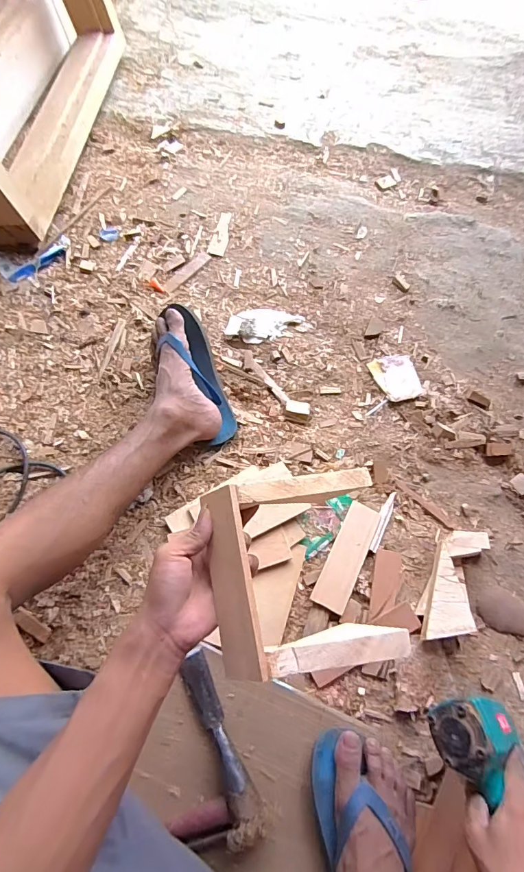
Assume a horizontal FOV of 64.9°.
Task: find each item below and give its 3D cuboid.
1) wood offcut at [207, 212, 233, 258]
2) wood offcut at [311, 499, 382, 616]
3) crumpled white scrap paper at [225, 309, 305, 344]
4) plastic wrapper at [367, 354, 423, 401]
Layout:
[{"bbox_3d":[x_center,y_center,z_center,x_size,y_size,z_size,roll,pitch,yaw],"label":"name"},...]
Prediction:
[{"bbox_3d":[-0.087,-0.433,0.879,0.034,0.006,0.118,10,65,2],"label":"wood offcut"},{"bbox_3d":[0.127,0.175,0.608,0.049,0.020,0.163,26,66,9],"label":"wood offcut"},{"bbox_3d":[0.005,-0.214,0.791,0.139,0.018,0.084,8,65,1],"label":"crumpled white scrap paper"},{"bbox_3d":[0.245,-0.107,0.748,0.080,0.012,0.097,-9,65,-7],"label":"plastic wrapper"}]

